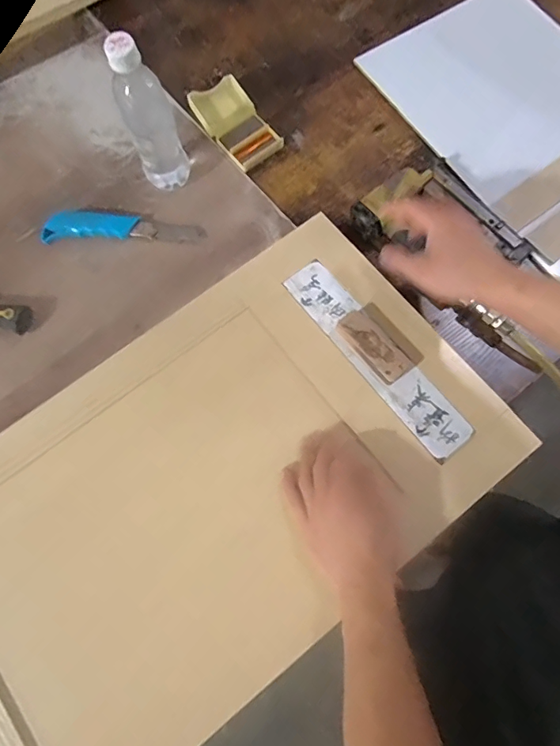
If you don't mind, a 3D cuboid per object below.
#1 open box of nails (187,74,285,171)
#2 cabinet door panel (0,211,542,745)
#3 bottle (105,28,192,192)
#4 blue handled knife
[{"bbox_3d":[-0.064,-0.359,0.654,0.075,0.016,0.145,-35,78,-9],"label":"open box of nails"},{"bbox_3d":[-0.084,0.126,0.506,0.649,0.024,0.383,-37,75,-9],"label":"cabinet door panel"},{"bbox_3d":[-0.155,-0.301,0.543,0.059,0.208,0.052,-18,76,-5],"label":"bottle"},{"bbox_3d":[-0.210,-0.196,0.609,0.214,0.017,0.041,-1,75,0],"label":"blue handled knife"}]

